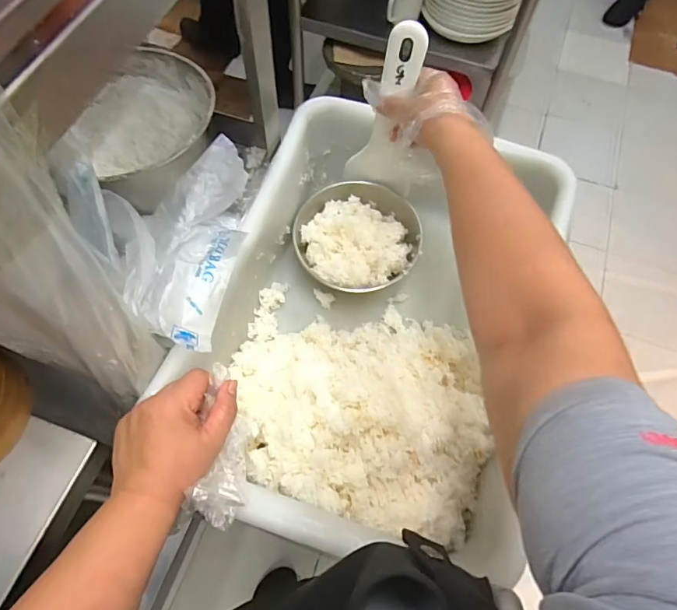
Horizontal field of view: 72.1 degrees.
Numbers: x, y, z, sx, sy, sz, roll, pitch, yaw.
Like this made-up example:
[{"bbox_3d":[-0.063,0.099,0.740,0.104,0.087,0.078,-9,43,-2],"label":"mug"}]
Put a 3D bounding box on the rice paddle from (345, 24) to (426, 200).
[{"bbox_3d":[0.063,-0.222,0.554,0.085,0.216,0.022,19,63,4],"label":"rice paddle"}]

